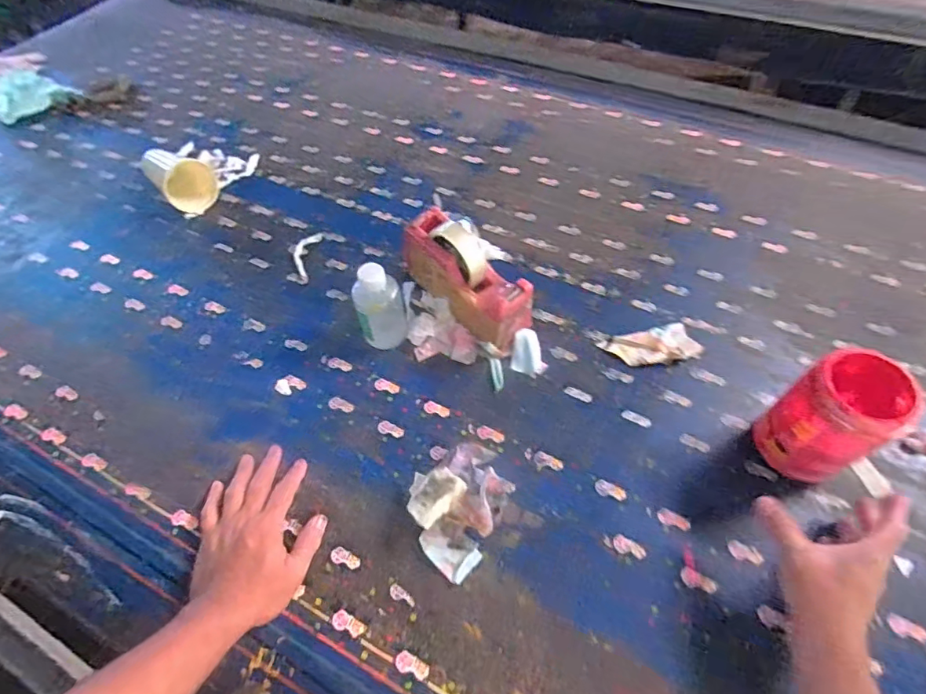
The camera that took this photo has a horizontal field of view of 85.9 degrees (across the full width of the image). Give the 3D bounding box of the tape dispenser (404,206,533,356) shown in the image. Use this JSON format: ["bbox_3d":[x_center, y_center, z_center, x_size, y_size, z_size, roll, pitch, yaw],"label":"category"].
[{"bbox_3d":[0.002,-0.094,0.680,0.071,0.107,0.213,-37,73,-23],"label":"tape dispenser"}]

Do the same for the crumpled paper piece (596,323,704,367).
[{"bbox_3d":[0.257,0.000,0.675,0.126,0.019,0.049,-9,56,-5],"label":"crumpled paper piece"}]

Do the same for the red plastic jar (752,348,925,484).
[{"bbox_3d":[0.388,0.077,0.523,0.092,0.170,0.084,-1,56,1],"label":"red plastic jar"}]

